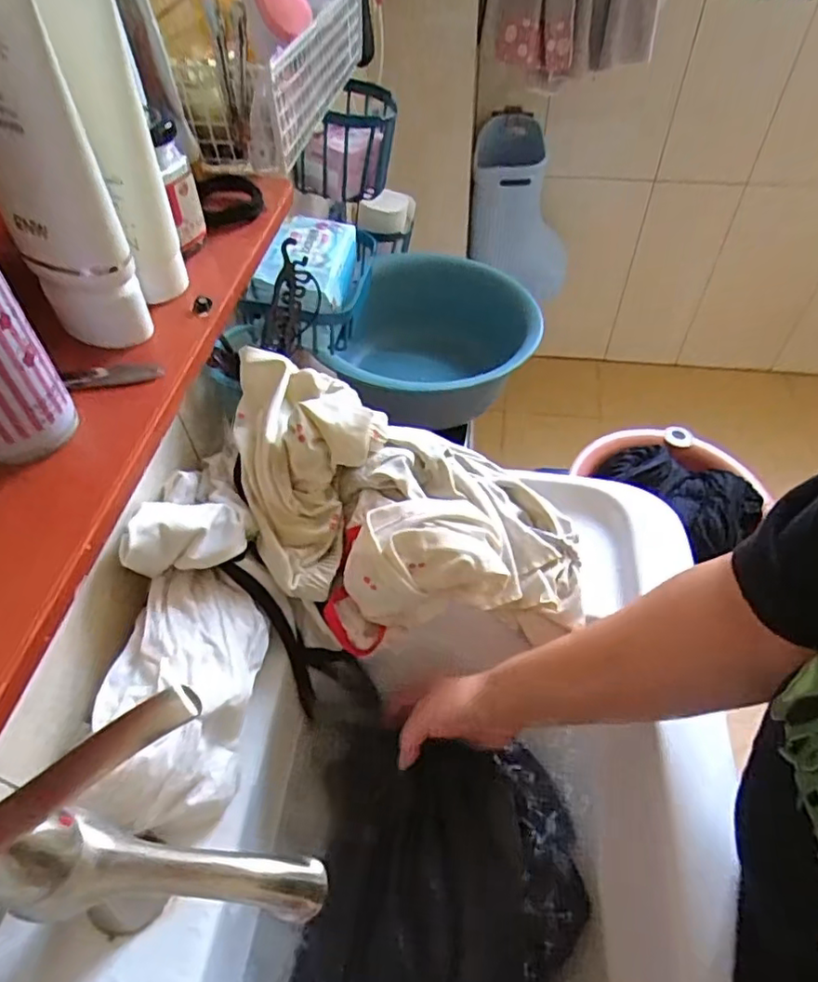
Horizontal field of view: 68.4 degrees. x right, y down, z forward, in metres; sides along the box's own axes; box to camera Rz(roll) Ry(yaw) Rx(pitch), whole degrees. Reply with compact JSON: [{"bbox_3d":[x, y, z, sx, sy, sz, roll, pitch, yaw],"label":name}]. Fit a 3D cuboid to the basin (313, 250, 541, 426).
[{"bbox_3d":[0.040,-0.187,0.858,0.267,0.166,0.307,5,51,6],"label":"basin"}]

